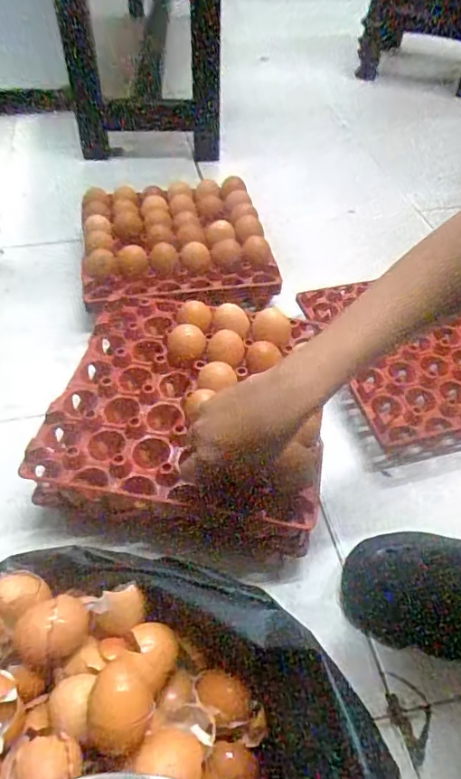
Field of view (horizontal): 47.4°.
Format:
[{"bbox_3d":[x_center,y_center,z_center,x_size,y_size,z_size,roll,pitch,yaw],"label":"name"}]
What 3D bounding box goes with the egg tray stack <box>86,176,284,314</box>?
[{"bbox_3d":[-0.085,-0.238,0.806,0.277,0.085,0.253,-7,48,-8],"label":"egg tray stack"}]

